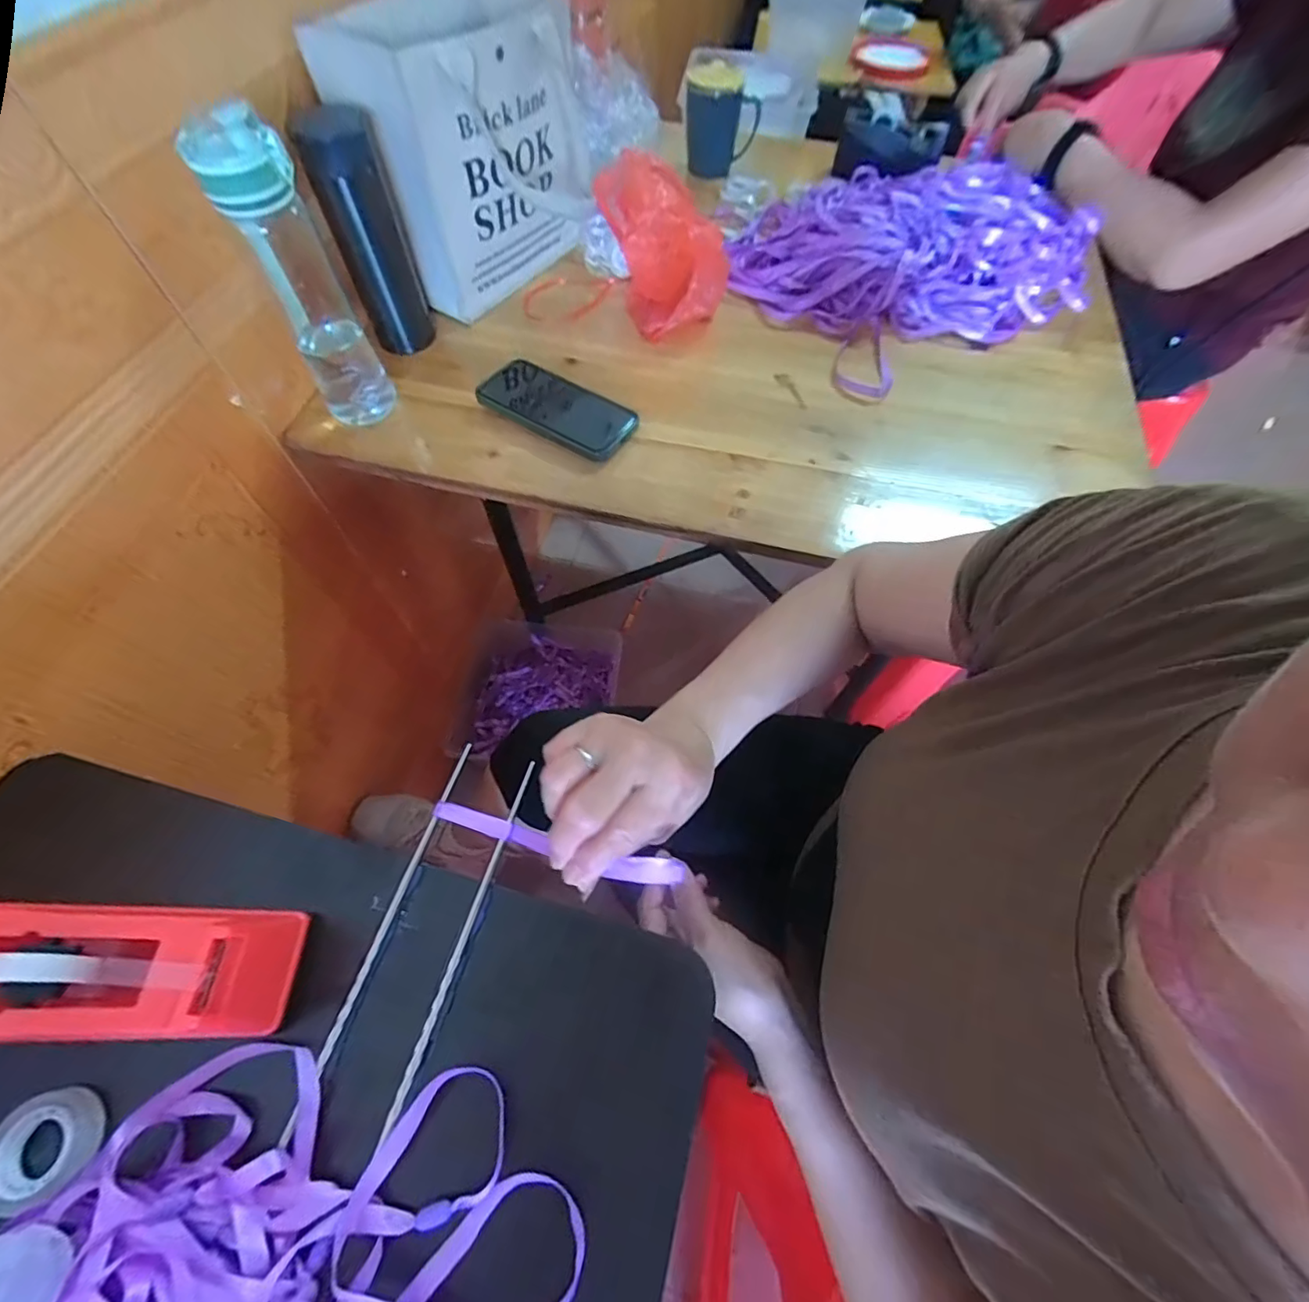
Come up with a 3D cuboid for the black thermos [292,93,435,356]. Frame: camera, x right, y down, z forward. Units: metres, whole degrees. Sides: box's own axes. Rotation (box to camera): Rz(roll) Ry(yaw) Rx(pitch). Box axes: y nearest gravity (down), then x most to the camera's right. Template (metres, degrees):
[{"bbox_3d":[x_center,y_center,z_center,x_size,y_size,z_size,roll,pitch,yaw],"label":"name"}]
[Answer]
[{"bbox_3d":[-0.287,-0.420,0.563,0.071,0.192,0.063,-20,65,-11],"label":"black thermos"}]

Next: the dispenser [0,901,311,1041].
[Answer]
[{"bbox_3d":[-0.279,0.165,0.287,0.154,0.060,0.060,2,62,0],"label":"dispenser"}]

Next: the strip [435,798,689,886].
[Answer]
[{"bbox_3d":[-0.065,0.114,0.331,0.164,0.029,0.018,3,59,30],"label":"strip"}]

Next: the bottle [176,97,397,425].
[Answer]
[{"bbox_3d":[-0.308,-0.320,0.486,0.067,0.230,0.054,-23,65,-12],"label":"bottle"}]

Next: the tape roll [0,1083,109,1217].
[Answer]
[{"bbox_3d":[-0.312,0.253,0.280,0.046,0.021,0.046,0,62,-1],"label":"tape roll"}]

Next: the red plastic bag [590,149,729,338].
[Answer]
[{"bbox_3d":[0.010,-0.448,0.614,0.092,0.135,0.136,-36,68,-17],"label":"red plastic bag"}]

